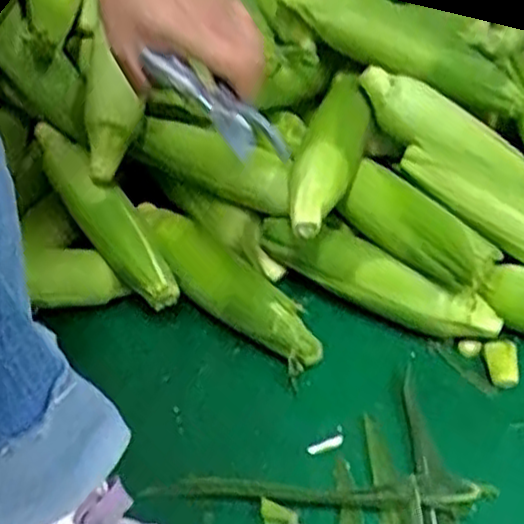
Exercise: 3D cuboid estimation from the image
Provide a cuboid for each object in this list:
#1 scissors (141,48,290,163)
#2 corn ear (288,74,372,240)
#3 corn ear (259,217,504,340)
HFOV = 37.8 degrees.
[{"bbox_3d":[-0.029,-0.099,0.490,0.109,0.019,0.028,38,53,7],"label":"scissors"},{"bbox_3d":[0.063,-0.104,0.694,0.057,0.052,0.188,10,45,13],"label":"corn ear"},{"bbox_3d":[0.102,0.012,0.690,0.229,0.047,0.046,24,49,25],"label":"corn ear"}]

